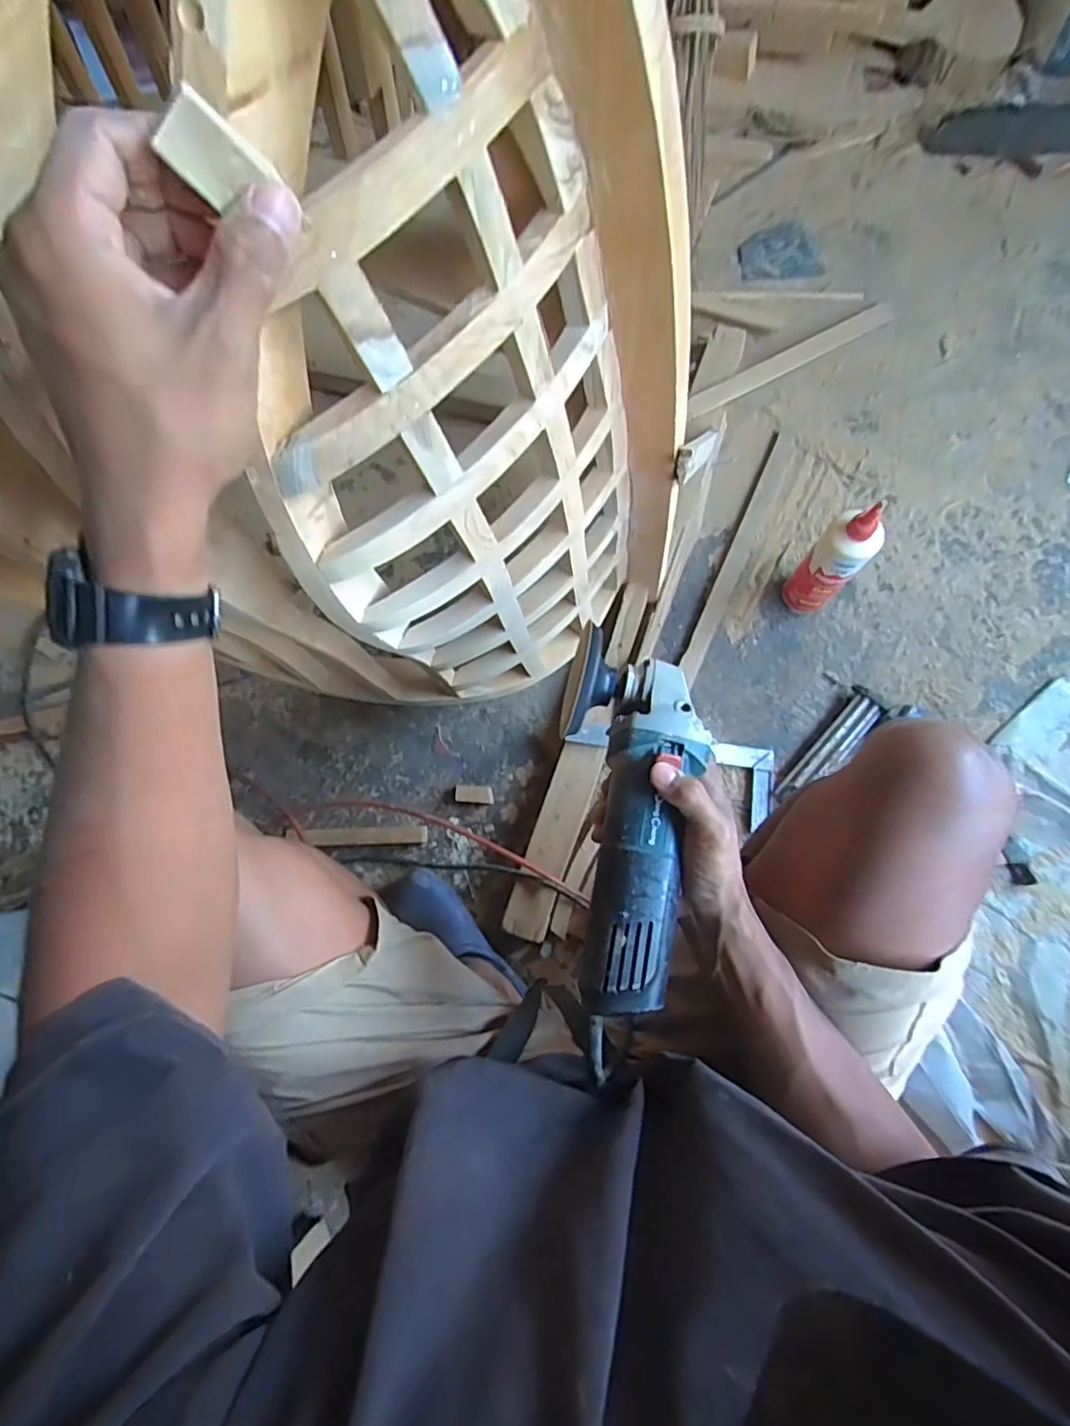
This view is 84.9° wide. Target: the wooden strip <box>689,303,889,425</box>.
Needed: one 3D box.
[{"bbox_3d":[0.417,-0.582,0.965,0.396,0.014,0.041,-28,77,-4],"label":"wooden strip"}]

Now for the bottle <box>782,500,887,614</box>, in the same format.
[{"bbox_3d":[0.391,-0.195,0.777,0.067,0.219,0.053,41,81,11],"label":"bottle"}]

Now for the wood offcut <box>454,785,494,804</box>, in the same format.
[{"bbox_3d":[-0.087,0.117,0.839,0.053,0.016,0.024,2,76,3],"label":"wood offcut"}]

